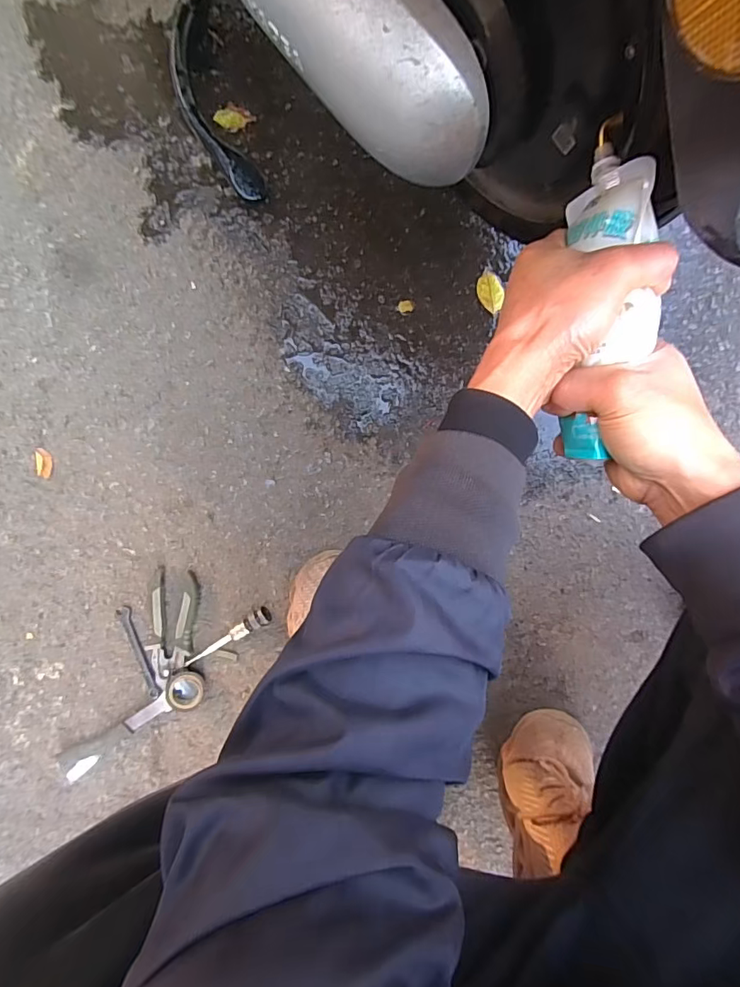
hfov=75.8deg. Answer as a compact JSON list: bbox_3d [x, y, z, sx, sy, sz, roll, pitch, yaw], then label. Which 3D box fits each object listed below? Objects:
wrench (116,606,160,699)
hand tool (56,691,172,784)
[{"bbox_3d":[-0.285,0.197,0.587,0.018,0.010,0.116,-20,95,2],"label":"wrench"},{"bbox_3d":[-0.312,0.302,0.588,0.162,0.015,0.036,-31,94,3],"label":"hand tool"}]

